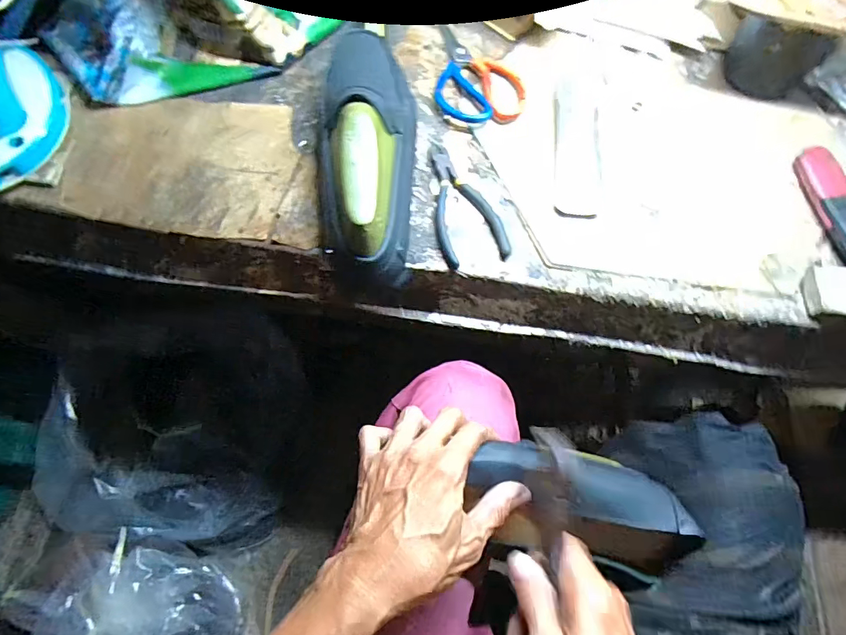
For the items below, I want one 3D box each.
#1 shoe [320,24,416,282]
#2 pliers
[{"bbox_3d":[-0.051,-0.171,0.443,0.092,0.106,0.292,-3,70,-3],"label":"shoe"},{"bbox_3d":[0.039,-0.123,0.479,0.066,0.013,0.150,-12,71,-6],"label":"pliers"}]

